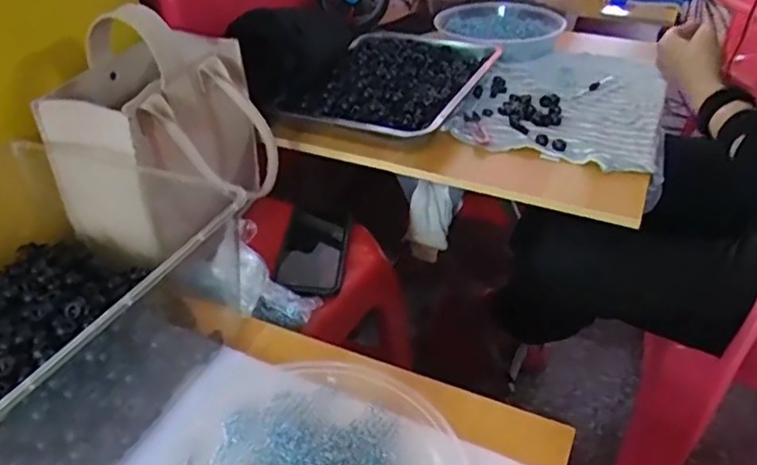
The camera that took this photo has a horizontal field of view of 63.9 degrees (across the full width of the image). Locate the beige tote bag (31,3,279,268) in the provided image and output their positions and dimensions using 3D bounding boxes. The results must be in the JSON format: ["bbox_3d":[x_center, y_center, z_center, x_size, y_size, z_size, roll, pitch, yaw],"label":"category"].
[{"bbox_3d":[-0.244,-0.124,0.695,0.174,0.201,0.234,22,43,27],"label":"beige tote bag"}]

